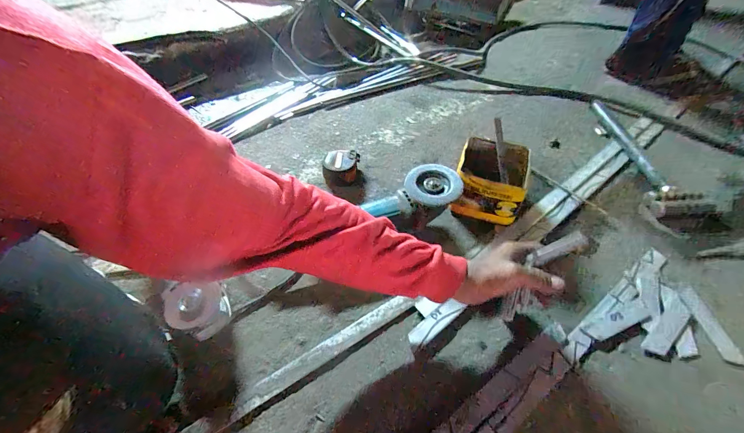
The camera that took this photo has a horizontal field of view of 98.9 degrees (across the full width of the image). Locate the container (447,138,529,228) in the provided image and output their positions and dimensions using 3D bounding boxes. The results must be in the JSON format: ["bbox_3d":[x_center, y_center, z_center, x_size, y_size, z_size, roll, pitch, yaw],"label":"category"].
[{"bbox_3d":[0.213,-0.067,0.576,0.123,0.087,0.127,18,52,18],"label":"container"}]

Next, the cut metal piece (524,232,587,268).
[{"bbox_3d":[0.226,0.043,0.394,0.075,0.029,0.012,-23,51,1],"label":"cut metal piece"}]

